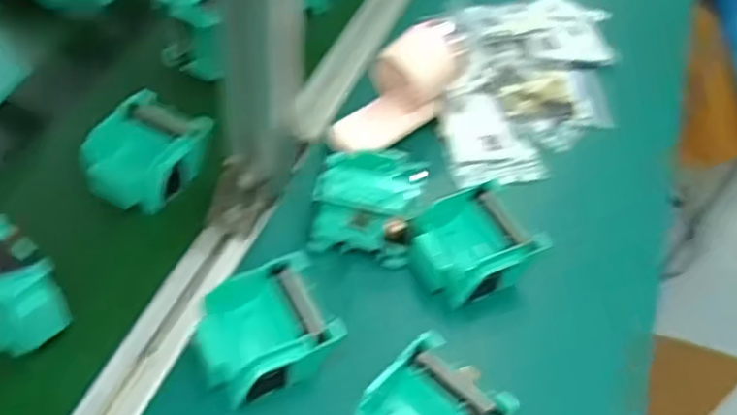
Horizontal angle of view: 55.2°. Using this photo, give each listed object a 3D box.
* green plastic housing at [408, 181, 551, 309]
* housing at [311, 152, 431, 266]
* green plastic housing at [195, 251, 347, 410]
[{"bbox_3d":[0.074,0.025,0.521,0.081,0.035,0.083,-26,57,-25],"label":"green plastic housing"},{"bbox_3d":[0.000,-0.005,0.537,0.075,0.036,0.083,9,50,2],"label":"housing"},{"bbox_3d":[-0.068,0.080,0.458,0.084,0.036,0.077,-21,55,-22],"label":"green plastic housing"}]

